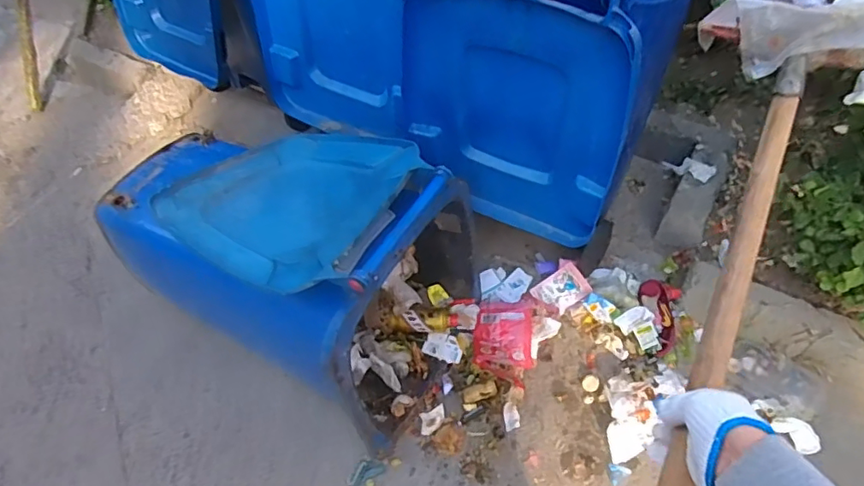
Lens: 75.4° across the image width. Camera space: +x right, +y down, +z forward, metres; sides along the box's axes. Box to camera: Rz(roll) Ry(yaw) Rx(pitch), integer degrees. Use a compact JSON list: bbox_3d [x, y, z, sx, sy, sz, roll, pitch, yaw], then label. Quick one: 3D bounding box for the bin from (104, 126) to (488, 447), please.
[{"bbox_3d":[-0.391,-0.004,1.552,0.993,0.622,0.575,26,56,23],"label":"bin"}]

